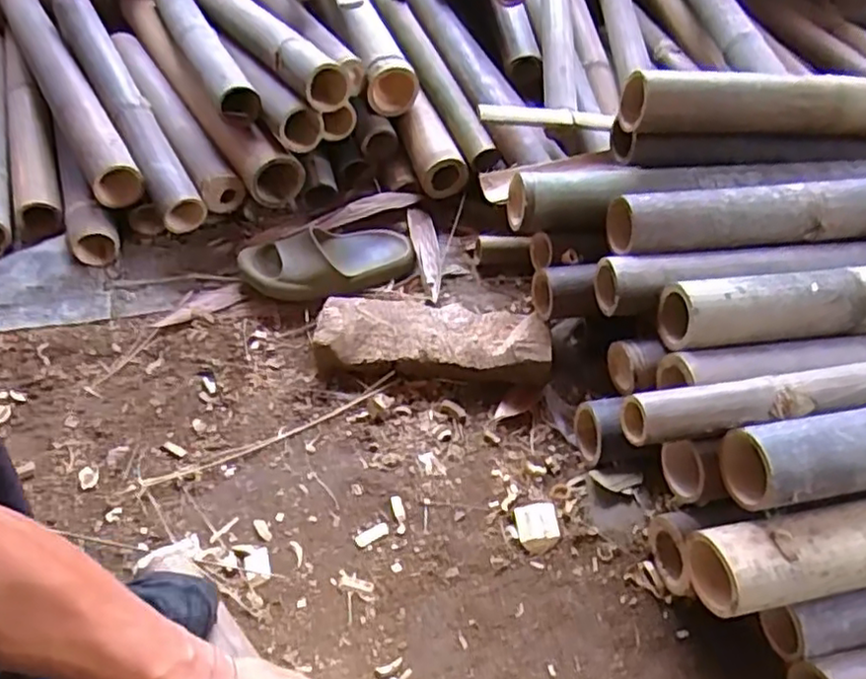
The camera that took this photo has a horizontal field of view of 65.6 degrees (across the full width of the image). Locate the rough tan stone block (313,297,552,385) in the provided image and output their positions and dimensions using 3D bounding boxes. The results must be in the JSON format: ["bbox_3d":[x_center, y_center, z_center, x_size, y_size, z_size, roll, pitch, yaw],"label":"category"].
[{"bbox_3d":[-0.001,-0.002,0.868,0.288,0.071,0.116,4,46,0],"label":"rough tan stone block"}]

